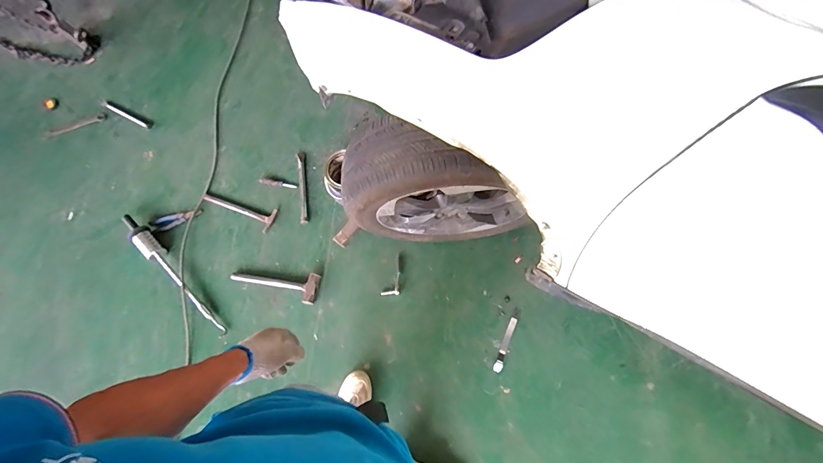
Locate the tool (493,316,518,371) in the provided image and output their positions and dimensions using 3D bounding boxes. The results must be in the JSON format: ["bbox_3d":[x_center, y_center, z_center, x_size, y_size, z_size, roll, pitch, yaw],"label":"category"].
[{"bbox_3d":[0.337,0.404,1.414,0.029,0.013,0.199,24,75,7],"label":"tool"}]

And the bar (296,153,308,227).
[{"bbox_3d":[-0.440,-0.176,1.597,0.025,0.030,0.320,-8,74,-3],"label":"bar"}]

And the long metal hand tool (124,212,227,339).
[{"bbox_3d":[-0.891,0.150,1.454,0.069,0.058,0.617,-42,77,-13],"label":"long metal hand tool"}]

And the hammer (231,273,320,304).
[{"bbox_3d":[-0.501,0.183,1.445,0.323,0.038,0.108,11,72,3],"label":"hammer"}]

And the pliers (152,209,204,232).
[{"bbox_3d":[-0.916,-0.050,1.562,0.180,0.016,0.050,-23,74,-20],"label":"pliers"}]

